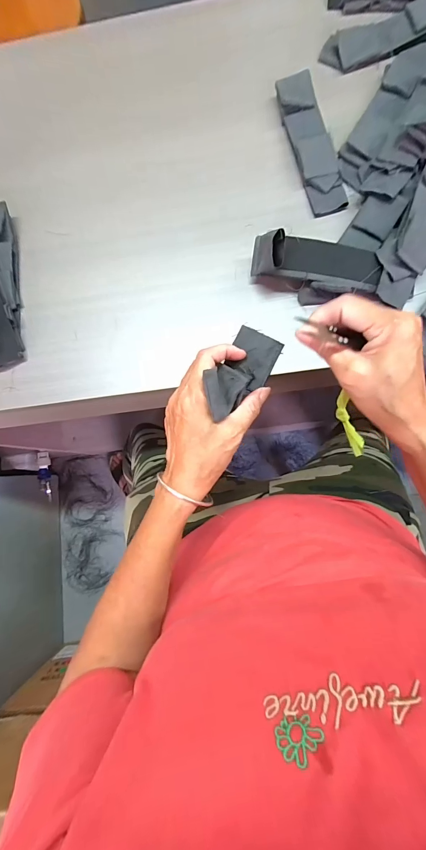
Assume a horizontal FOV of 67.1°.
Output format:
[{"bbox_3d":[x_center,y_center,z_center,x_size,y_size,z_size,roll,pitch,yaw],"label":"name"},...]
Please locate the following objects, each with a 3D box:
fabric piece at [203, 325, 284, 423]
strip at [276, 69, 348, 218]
[{"bbox_3d":[0.023,-0.045,0.290,0.044,0.035,0.088,35,68,8],"label":"fabric piece"},{"bbox_3d":[0.130,-0.368,0.418,0.048,0.023,0.190,-17,81,2],"label":"strip"}]

